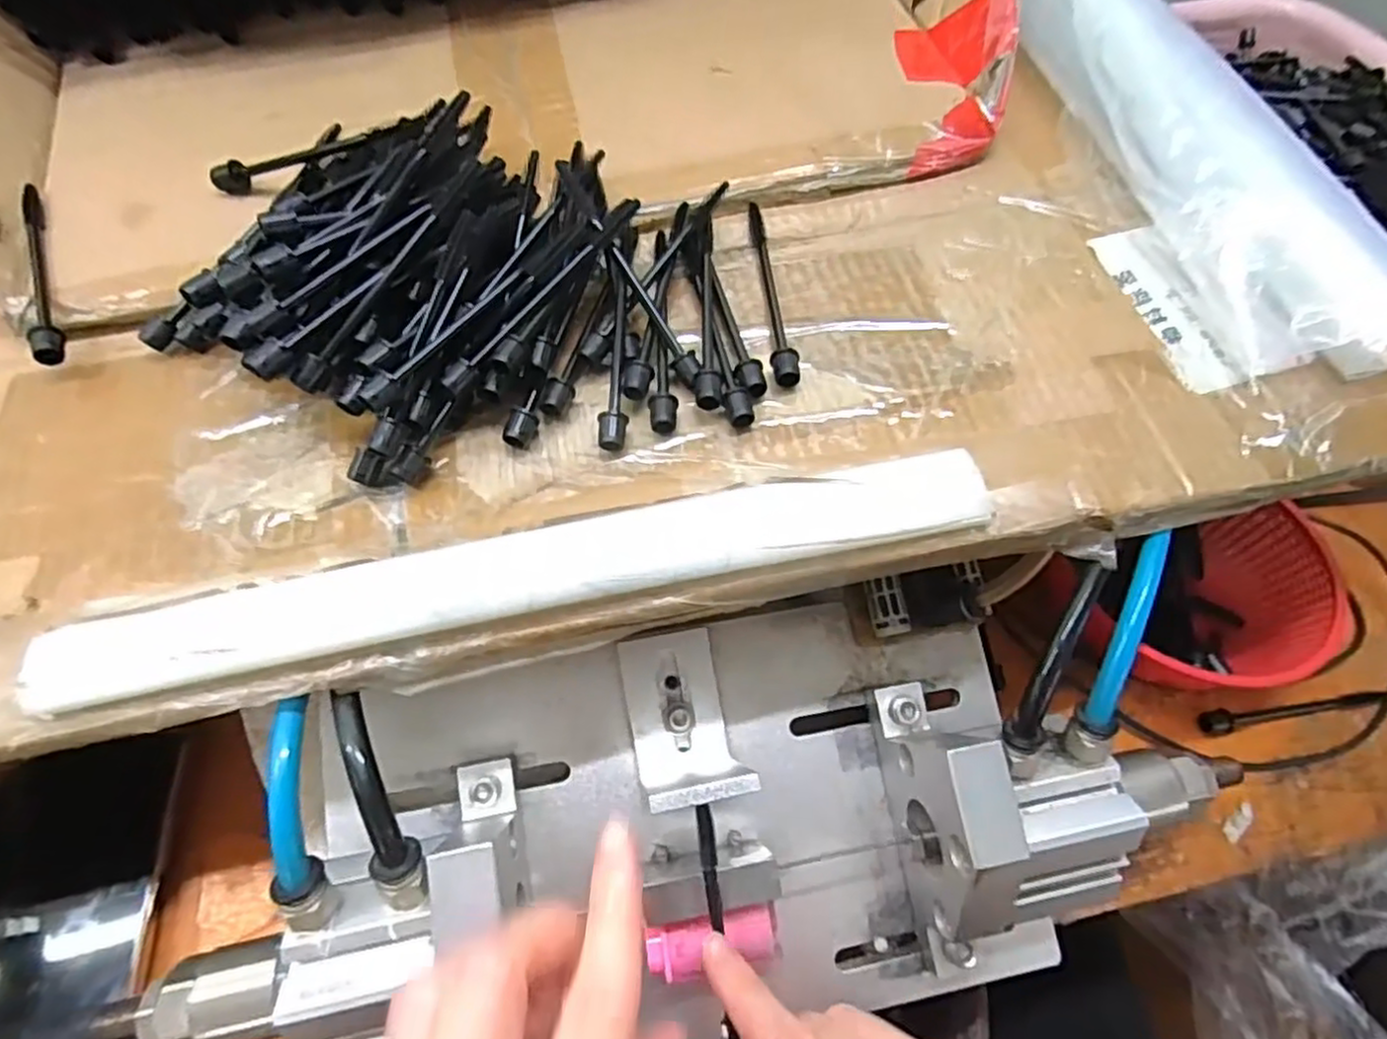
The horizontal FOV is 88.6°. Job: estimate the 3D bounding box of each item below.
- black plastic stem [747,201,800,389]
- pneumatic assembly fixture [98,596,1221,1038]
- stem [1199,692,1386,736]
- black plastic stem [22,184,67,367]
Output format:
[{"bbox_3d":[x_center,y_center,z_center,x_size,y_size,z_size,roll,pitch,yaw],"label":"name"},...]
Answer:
[{"bbox_3d":[0.031,-0.095,0.284,0.010,0.010,0.099,-3,57,-4],"label":"black plastic stem"},{"bbox_3d":[0.006,0.109,0.262,0.338,0.089,0.149,-5,65,-2],"label":"pneumatic assembly fixture"},{"bbox_3d":[0.297,0.091,0.348,0.103,0.011,0.011,-8,57,-7],"label":"stem"},{"bbox_3d":[-0.258,-0.099,0.280,0.009,0.011,0.101,-23,60,-16],"label":"black plastic stem"}]

